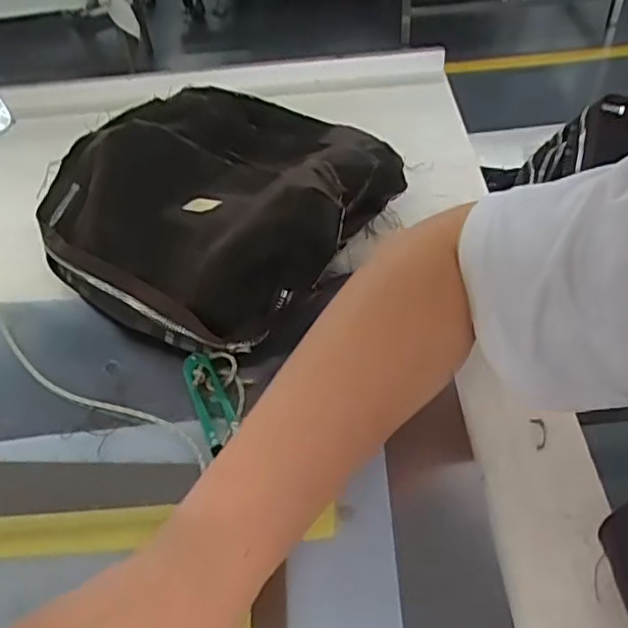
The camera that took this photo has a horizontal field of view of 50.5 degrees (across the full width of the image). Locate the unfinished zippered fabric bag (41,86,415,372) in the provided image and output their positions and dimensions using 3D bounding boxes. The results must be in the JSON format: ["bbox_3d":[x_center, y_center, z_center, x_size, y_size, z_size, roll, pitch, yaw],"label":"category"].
[{"bbox_3d":[-0.073,-0.102,0.524,0.254,0.073,0.253,32,58,29],"label":"unfinished zippered fabric bag"}]

